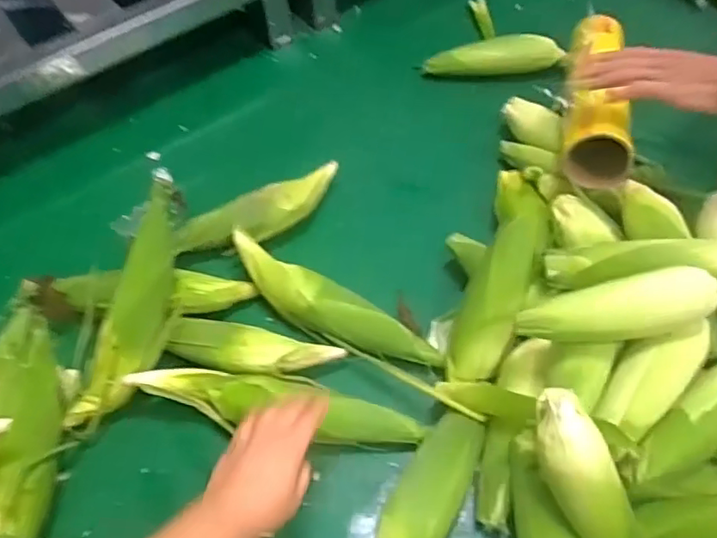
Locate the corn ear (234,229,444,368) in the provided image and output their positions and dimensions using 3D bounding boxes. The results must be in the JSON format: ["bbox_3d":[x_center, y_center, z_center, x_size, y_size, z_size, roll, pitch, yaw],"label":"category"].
[{"bbox_3d":[-0.043,0.048,0.759,0.322,0.058,0.067,26,61,19],"label":"corn ear"}]

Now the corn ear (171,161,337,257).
[{"bbox_3d":[-0.137,-0.083,0.863,0.281,0.051,0.059,-31,60,-17],"label":"corn ear"}]

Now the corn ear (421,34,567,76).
[{"bbox_3d":[0.245,-0.385,1.053,0.247,0.059,0.075,2,55,21],"label":"corn ear"}]

